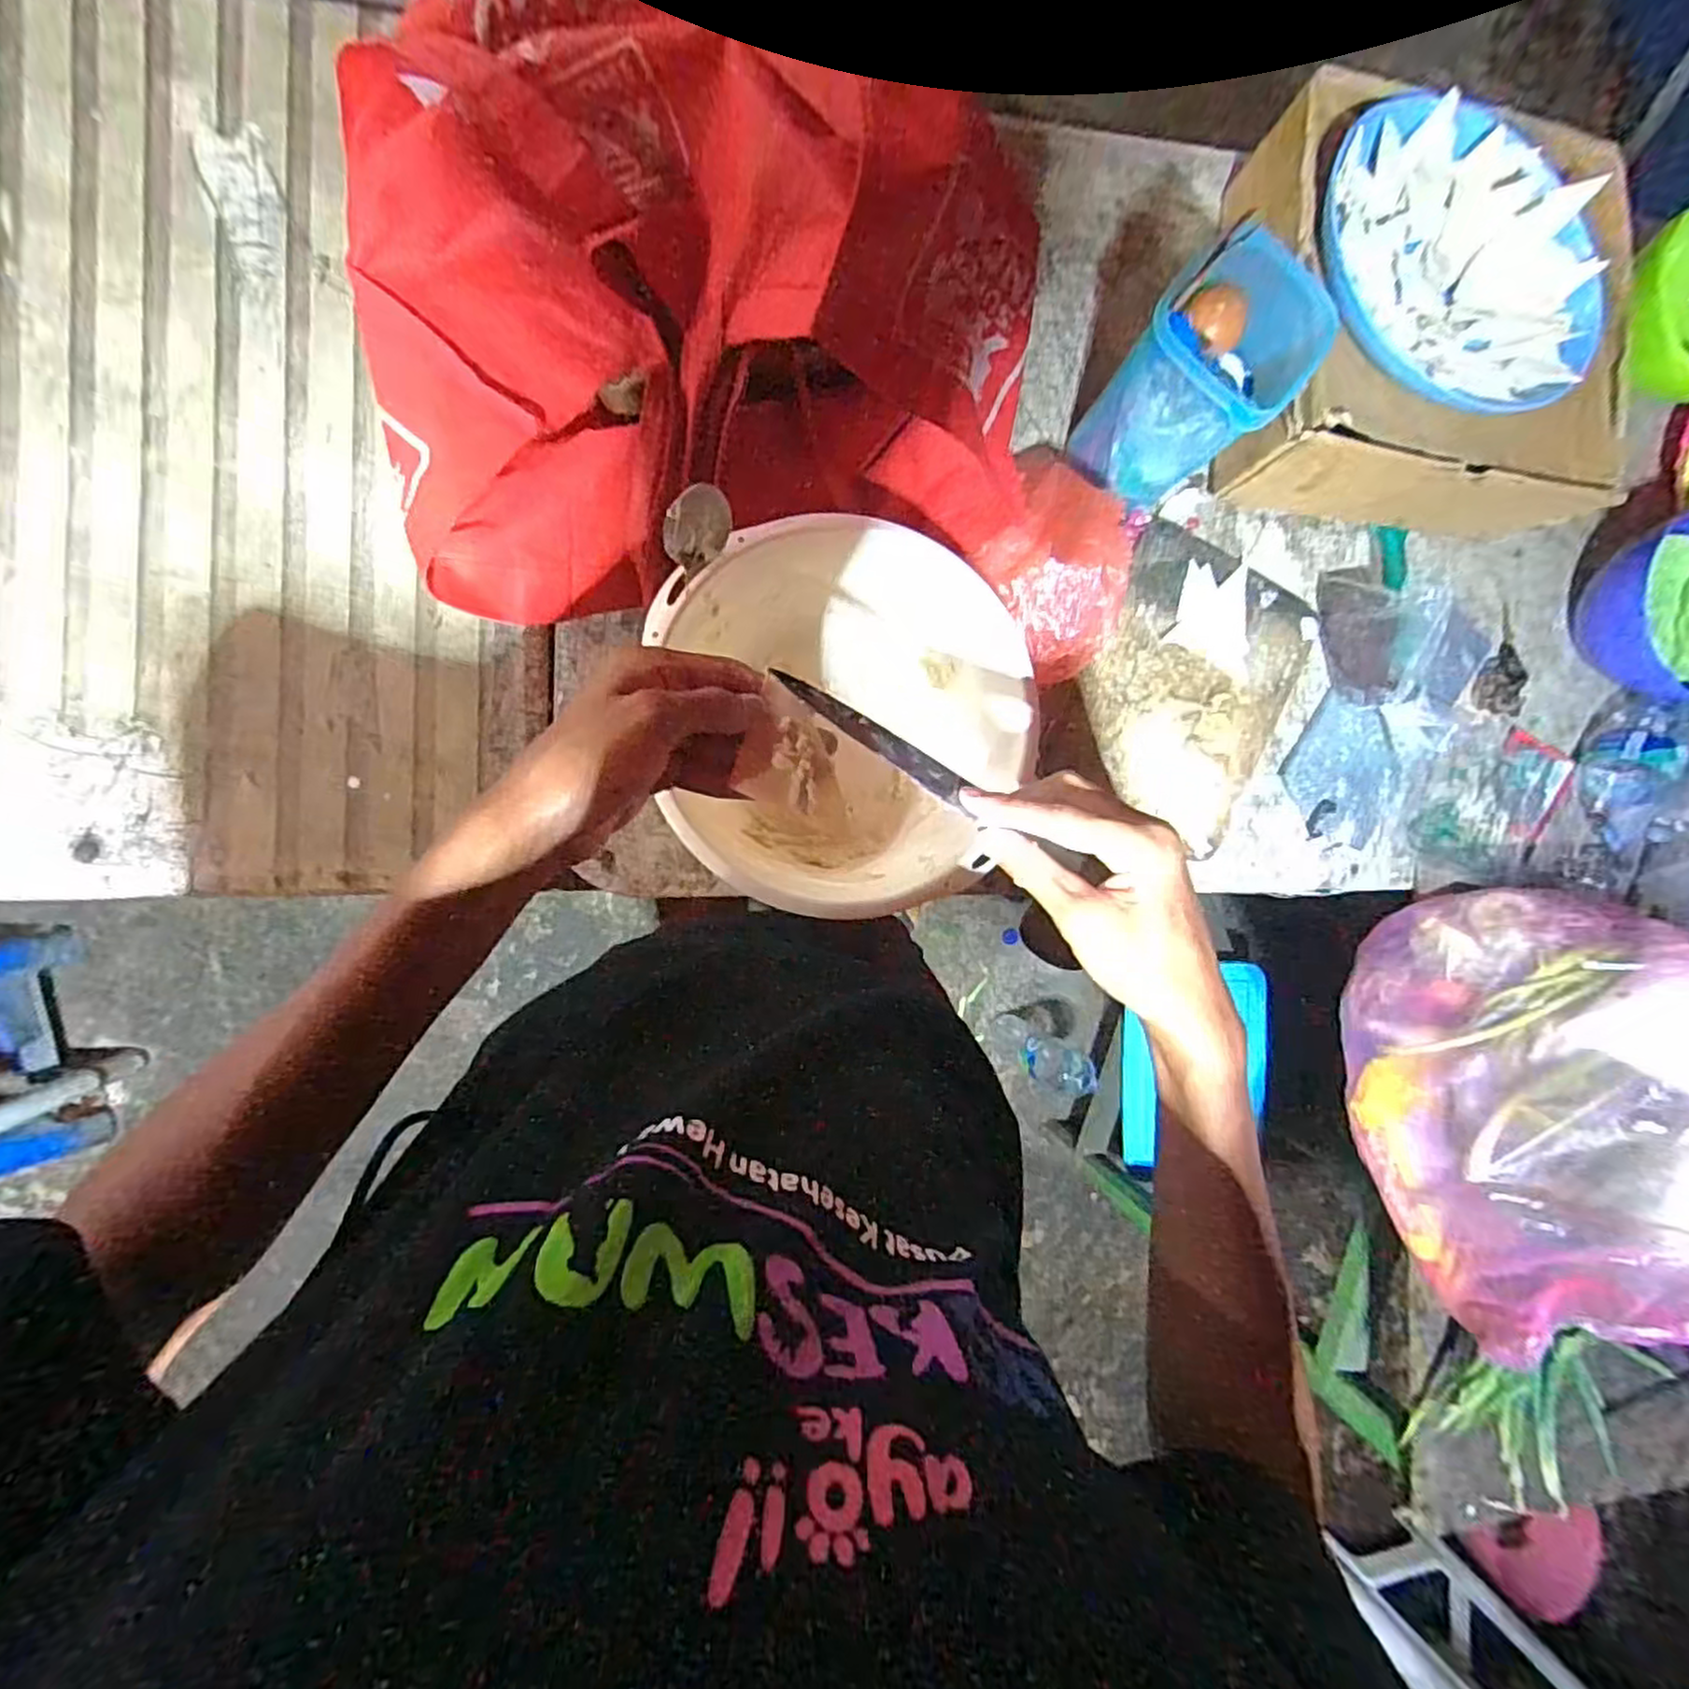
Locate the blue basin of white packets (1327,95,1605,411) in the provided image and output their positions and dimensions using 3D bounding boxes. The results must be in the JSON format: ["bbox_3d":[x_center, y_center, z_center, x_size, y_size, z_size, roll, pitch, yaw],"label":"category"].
[{"bbox_3d":[0.418,-0.399,0.499,0.206,0.027,0.200,0,90,-10],"label":"blue basin of white packets"}]

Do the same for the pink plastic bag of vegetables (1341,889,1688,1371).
[{"bbox_3d":[0.549,0.205,0.530,0.223,0.200,0.314,-19,94,-10],"label":"pink plastic bag of vegetables"}]

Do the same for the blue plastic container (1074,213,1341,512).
[{"bbox_3d":[0.244,-0.321,0.505,0.097,0.133,0.121,43,83,-8],"label":"blue plastic container"}]

